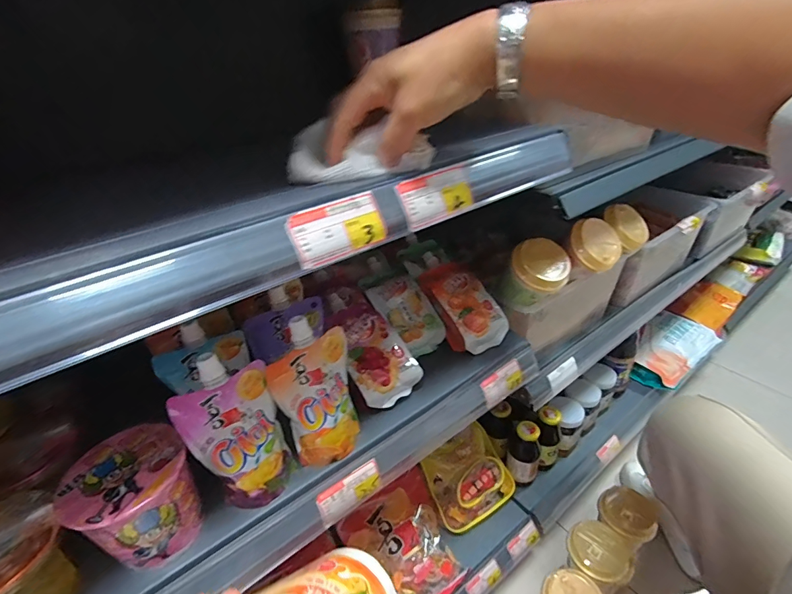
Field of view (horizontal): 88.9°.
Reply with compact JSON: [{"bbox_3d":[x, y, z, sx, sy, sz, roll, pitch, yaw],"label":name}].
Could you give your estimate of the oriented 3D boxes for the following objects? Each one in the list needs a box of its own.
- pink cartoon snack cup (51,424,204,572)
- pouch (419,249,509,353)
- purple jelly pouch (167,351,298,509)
[{"bbox_3d":[-0.225,0.185,0.361,0.091,0.099,0.088,-3,33,2],"label":"pink cartoon snack cup"},{"bbox_3d":[0.093,0.000,0.584,0.079,0.035,0.164,-22,67,-24],"label":"pouch"},{"bbox_3d":[-0.142,0.129,0.366,0.077,0.173,0.037,-23,38,-28],"label":"purple jelly pouch"}]

